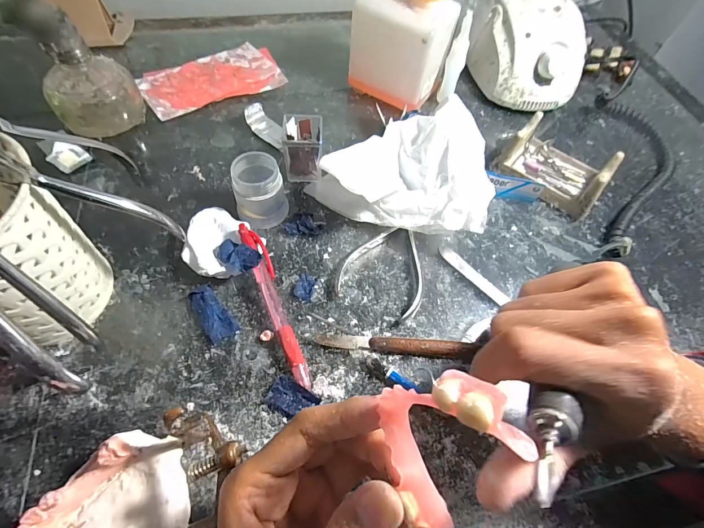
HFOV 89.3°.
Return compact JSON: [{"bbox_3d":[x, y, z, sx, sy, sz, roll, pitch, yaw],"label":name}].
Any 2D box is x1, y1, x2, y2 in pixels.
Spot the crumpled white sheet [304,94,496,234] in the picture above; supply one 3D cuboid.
[{"bbox_3d":[0.047,-0.086,0.315,0.151,0.063,0.129,20,61,7],"label":"crumpled white sheet"}]

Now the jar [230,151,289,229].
[{"bbox_3d":[-0.077,-0.061,0.299,0.040,0.050,0.041,2,60,-3],"label":"jar"}]

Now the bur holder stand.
[{"bbox_3d":[0.200,-0.097,0.347,0.090,0.043,0.061,38,65,17],"label":"bur holder stand"}]

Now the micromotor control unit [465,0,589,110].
[{"bbox_3d":[0.196,-0.248,0.410,0.093,0.085,0.137,-12,62,-11],"label":"micromotor control unit"}]

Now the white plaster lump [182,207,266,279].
[{"bbox_3d":[-0.103,-0.013,0.286,0.060,0.022,0.056,2,60,-3],"label":"white plaster lump"}]

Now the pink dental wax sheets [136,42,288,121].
[{"bbox_3d":[-0.158,-0.211,0.408,0.148,0.008,0.084,-31,67,-20],"label":"pink dental wax sheets"}]

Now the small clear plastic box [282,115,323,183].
[{"bbox_3d":[-0.044,-0.102,0.325,0.033,0.051,0.037,3,60,-3],"label":"small clear plastic box"}]

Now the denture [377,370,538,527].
[{"bbox_3d":[0.025,0.059,0.120,0.014,0.061,0.041,-12,35,-38],"label":"denture"}]

